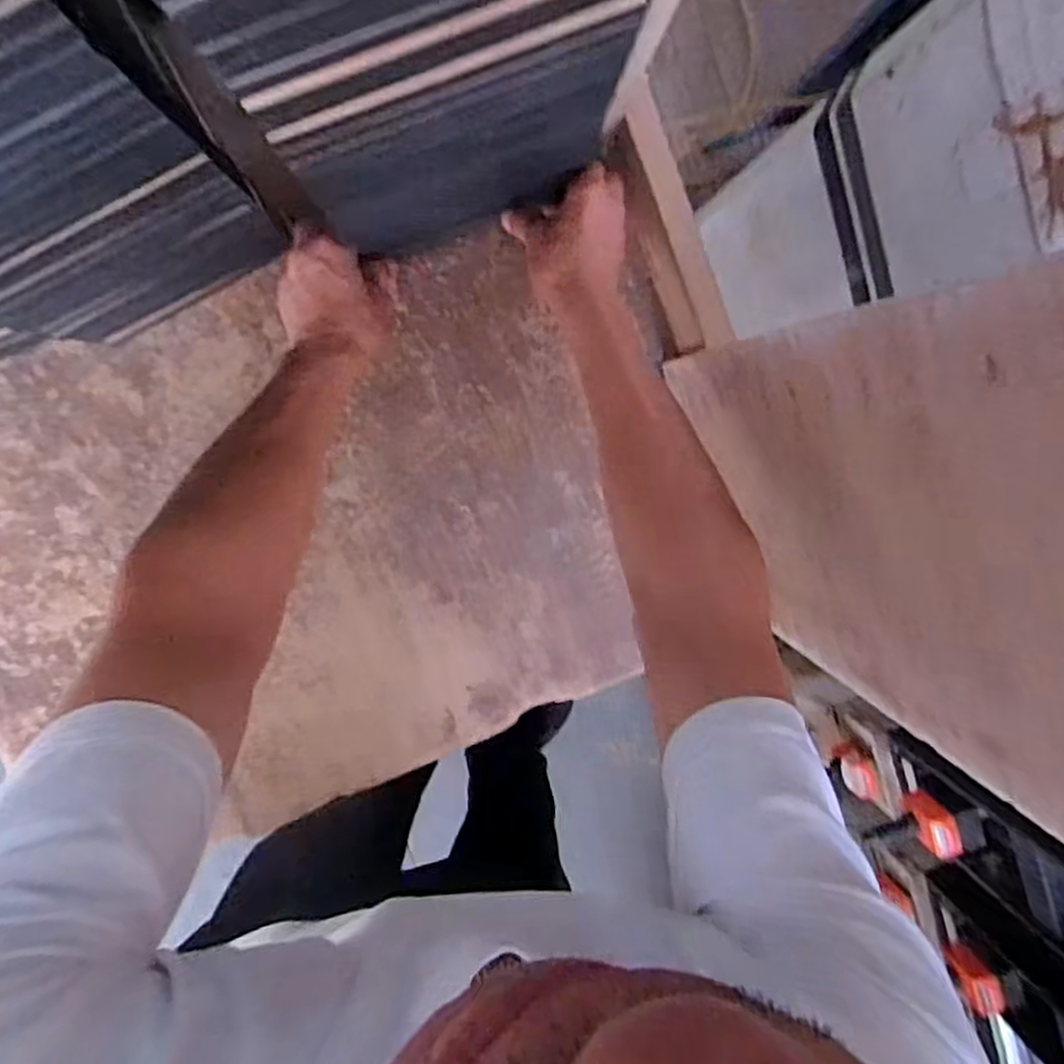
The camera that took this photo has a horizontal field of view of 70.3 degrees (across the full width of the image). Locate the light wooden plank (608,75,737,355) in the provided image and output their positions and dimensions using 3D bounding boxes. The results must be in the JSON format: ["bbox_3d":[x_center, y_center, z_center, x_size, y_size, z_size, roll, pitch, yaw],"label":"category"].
[{"bbox_3d":[0.107,-0.237,0.600,0.029,0.087,0.188,-21,99,-1],"label":"light wooden plank"}]

